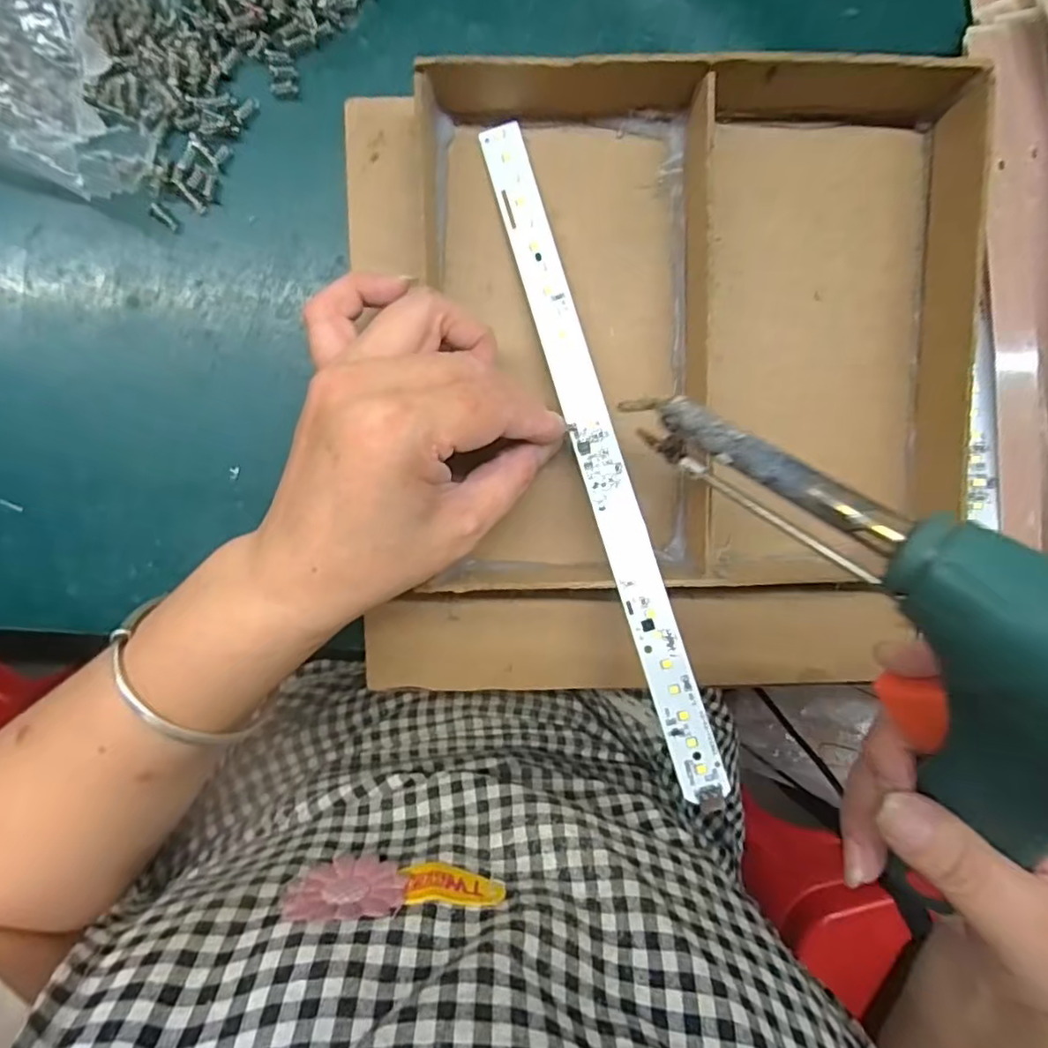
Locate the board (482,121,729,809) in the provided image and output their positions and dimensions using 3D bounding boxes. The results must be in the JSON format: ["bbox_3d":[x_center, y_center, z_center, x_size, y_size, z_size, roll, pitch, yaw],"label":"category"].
[{"bbox_3d":[0.029,-0.031,0.250,0.017,0.008,0.279,-17,83,0],"label":"board"}]

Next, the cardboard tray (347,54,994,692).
[{"bbox_3d":[0.059,-0.055,0.262,0.263,0.048,0.263,-3,96,-2],"label":"cardboard tray"}]

